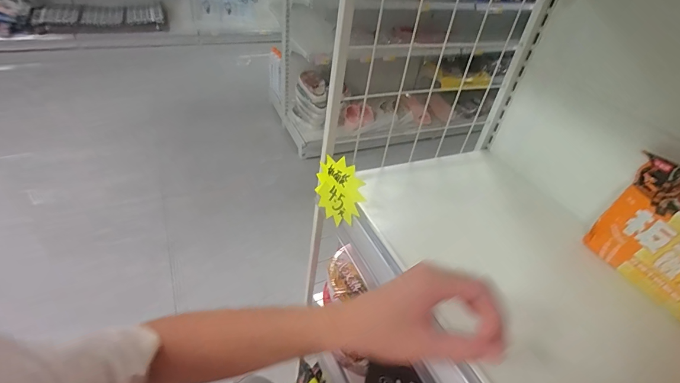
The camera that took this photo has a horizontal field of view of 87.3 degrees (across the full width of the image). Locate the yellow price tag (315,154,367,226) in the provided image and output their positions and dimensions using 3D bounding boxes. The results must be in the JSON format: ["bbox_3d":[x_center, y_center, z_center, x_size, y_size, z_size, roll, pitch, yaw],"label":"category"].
[{"bbox_3d":[-0.003,-0.002,0.481,0.009,0.073,0.097,7,44,-42],"label":"yellow price tag"}]

